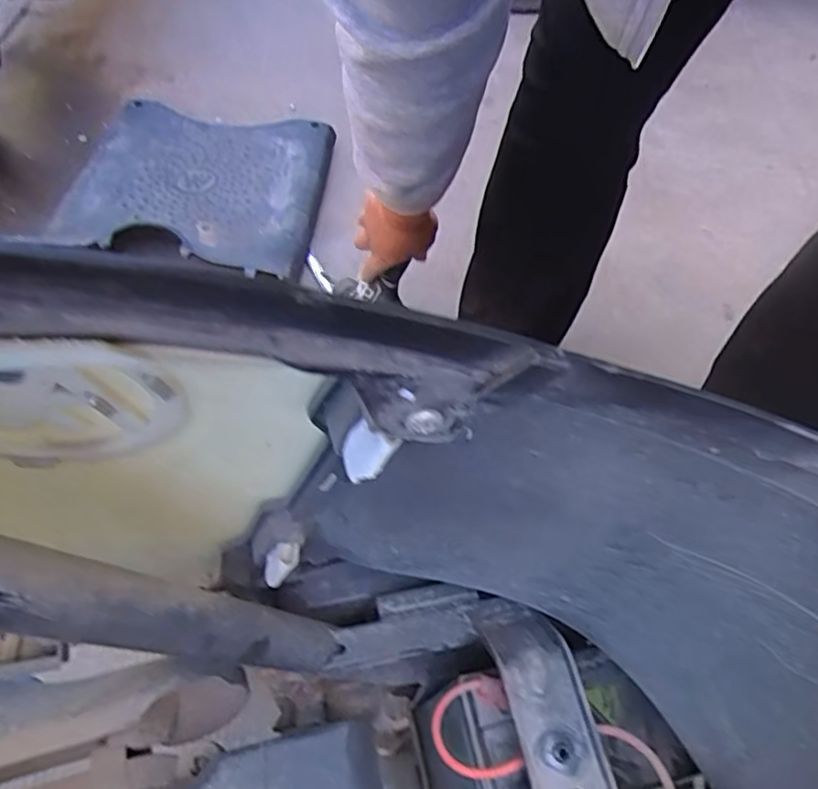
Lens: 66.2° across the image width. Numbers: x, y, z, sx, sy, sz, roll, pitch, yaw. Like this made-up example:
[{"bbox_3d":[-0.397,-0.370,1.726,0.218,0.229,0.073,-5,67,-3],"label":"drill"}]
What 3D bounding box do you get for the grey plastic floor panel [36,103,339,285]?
[{"bbox_3d":[-0.345,-0.348,1.017,0.399,0.046,0.414,7,57,0],"label":"grey plastic floor panel"}]

